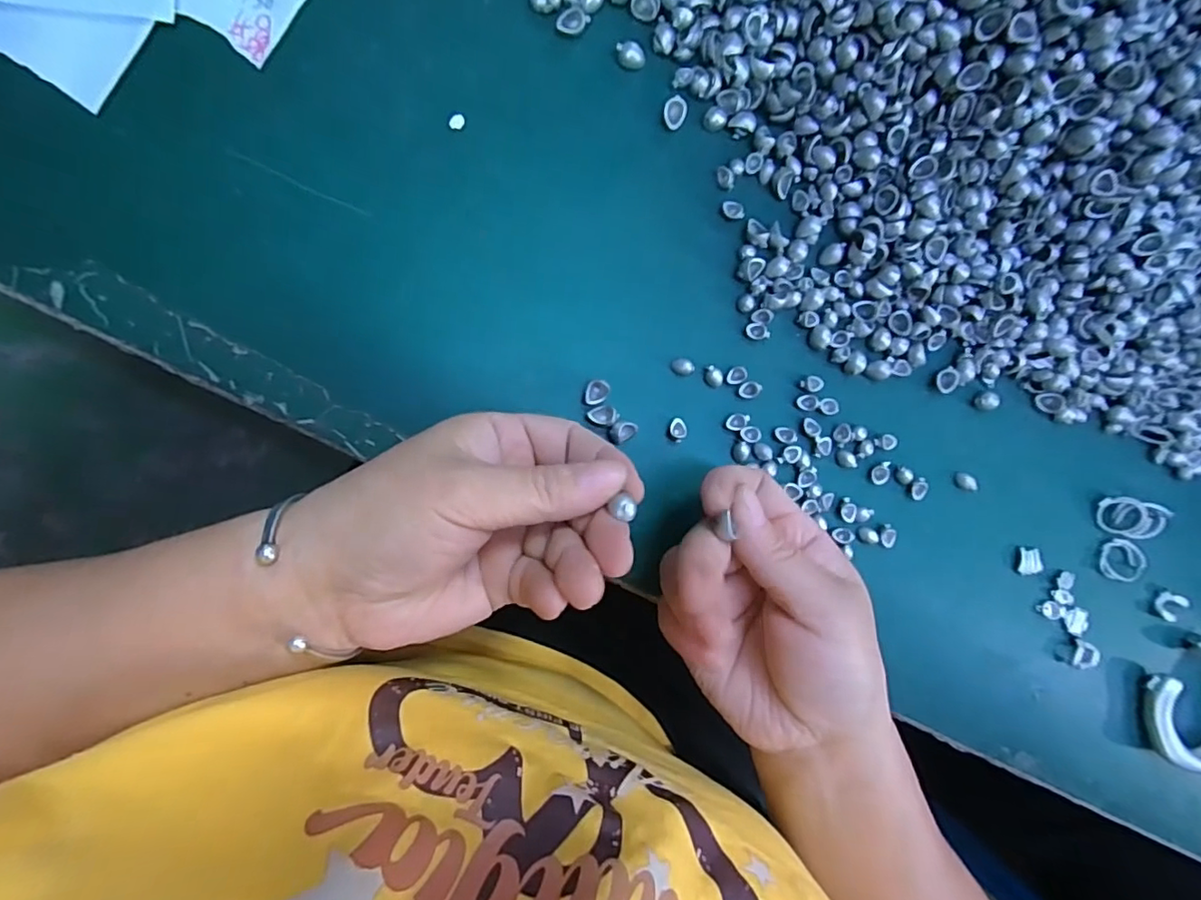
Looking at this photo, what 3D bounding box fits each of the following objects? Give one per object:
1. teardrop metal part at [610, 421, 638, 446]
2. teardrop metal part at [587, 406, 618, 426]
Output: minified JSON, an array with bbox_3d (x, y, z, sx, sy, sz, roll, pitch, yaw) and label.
[{"bbox_3d":[0.011,-0.008,0.250,0.013,0.008,0.010,-25,97,-6],"label":"teardrop metal part"},{"bbox_3d":[0.000,-0.015,0.248,0.012,0.006,0.008,3,90,-9],"label":"teardrop metal part"}]

